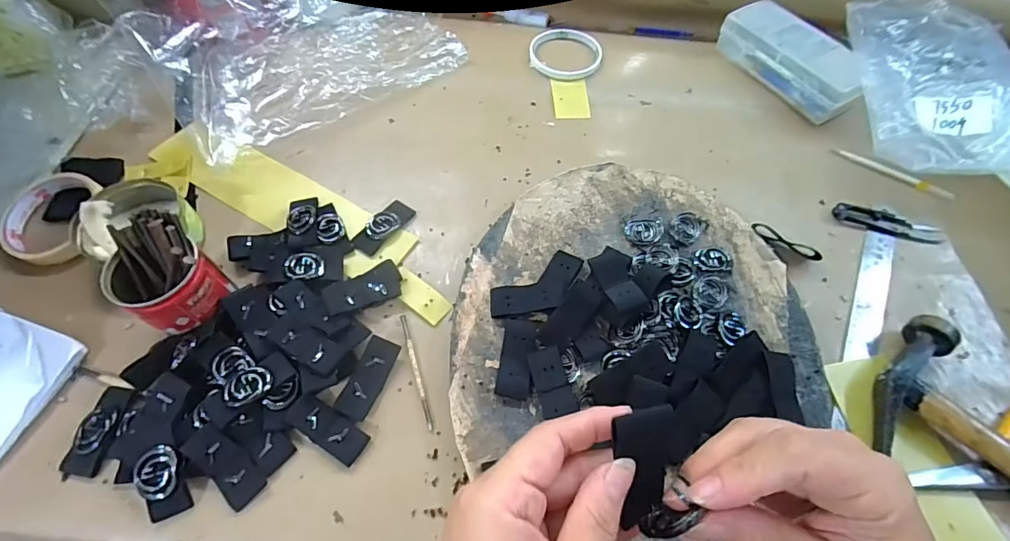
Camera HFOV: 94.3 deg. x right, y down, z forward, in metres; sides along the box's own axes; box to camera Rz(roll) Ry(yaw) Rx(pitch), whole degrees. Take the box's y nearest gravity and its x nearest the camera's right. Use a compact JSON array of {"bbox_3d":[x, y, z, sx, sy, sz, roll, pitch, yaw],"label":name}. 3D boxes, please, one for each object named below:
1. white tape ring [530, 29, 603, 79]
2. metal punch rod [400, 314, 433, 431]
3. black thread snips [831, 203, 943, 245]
[{"bbox_3d":[0.074,-0.263,0.568,0.087,0.014,0.075,6,60,2],"label":"white tape ring"},{"bbox_3d":[-0.071,0.077,0.373,0.005,0.004,0.098,-15,63,-12],"label":"metal punch rod"},{"bbox_3d":[0.373,-0.047,0.455,0.101,0.012,0.031,13,60,6],"label":"black thread snips"}]

